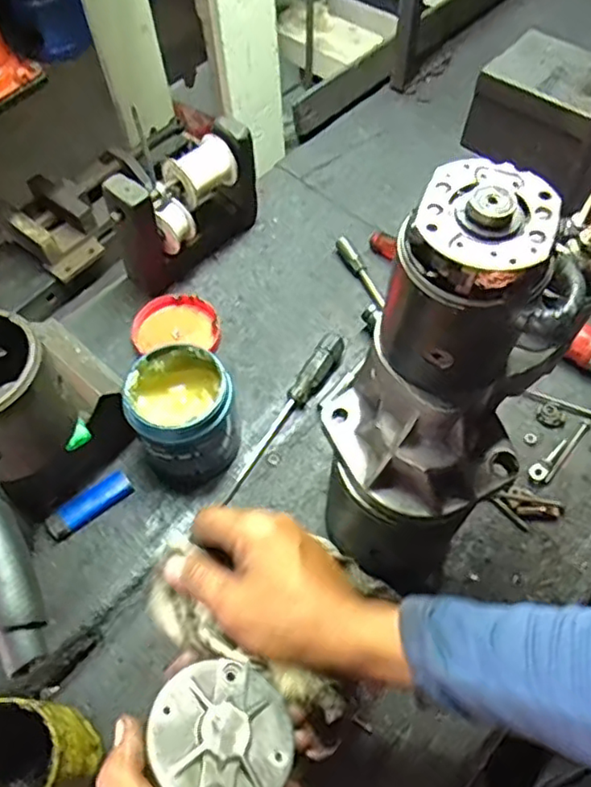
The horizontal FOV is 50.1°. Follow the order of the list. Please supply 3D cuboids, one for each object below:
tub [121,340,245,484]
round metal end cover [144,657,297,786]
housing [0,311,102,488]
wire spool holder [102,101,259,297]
[{"bbox_3d":[-0.096,0.019,0.563,0.084,0.096,0.087,-1,58,2],"label":"tub"},{"bbox_3d":[-0.037,0.176,0.331,0.074,0.009,0.074,16,38,-13],"label":"round metal end cover"},{"bbox_3d":[-0.204,-0.003,0.416,0.099,0.081,0.080,31,64,20],"label":"housing"},{"bbox_3d":[-0.111,-0.198,0.671,0.171,0.147,0.066,-34,62,-18],"label":"wire spool holder"}]

